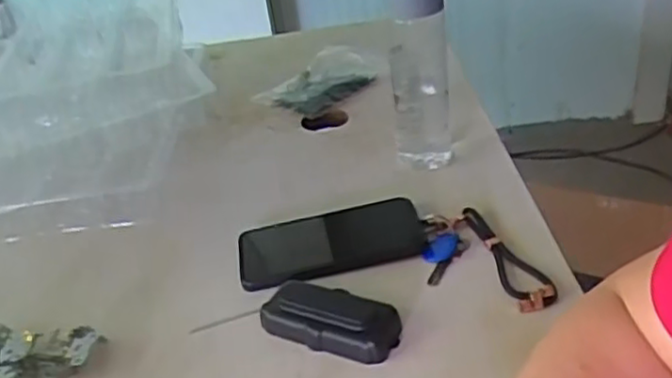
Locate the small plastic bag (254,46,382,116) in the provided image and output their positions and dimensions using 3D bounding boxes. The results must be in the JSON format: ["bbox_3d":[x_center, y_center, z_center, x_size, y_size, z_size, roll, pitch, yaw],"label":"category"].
[{"bbox_3d":[-0.017,-0.154,0.923,0.108,0.022,0.180,20,42,37],"label":"small plastic bag"}]

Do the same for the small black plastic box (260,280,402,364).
[{"bbox_3d":[-0.003,0.098,0.521,0.106,0.023,0.053,14,38,30],"label":"small black plastic box"}]

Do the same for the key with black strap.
[{"bbox_3d":[0.115,0.059,0.560,0.074,0.015,0.136,-15,33,-11],"label":"key with black strap"}]

